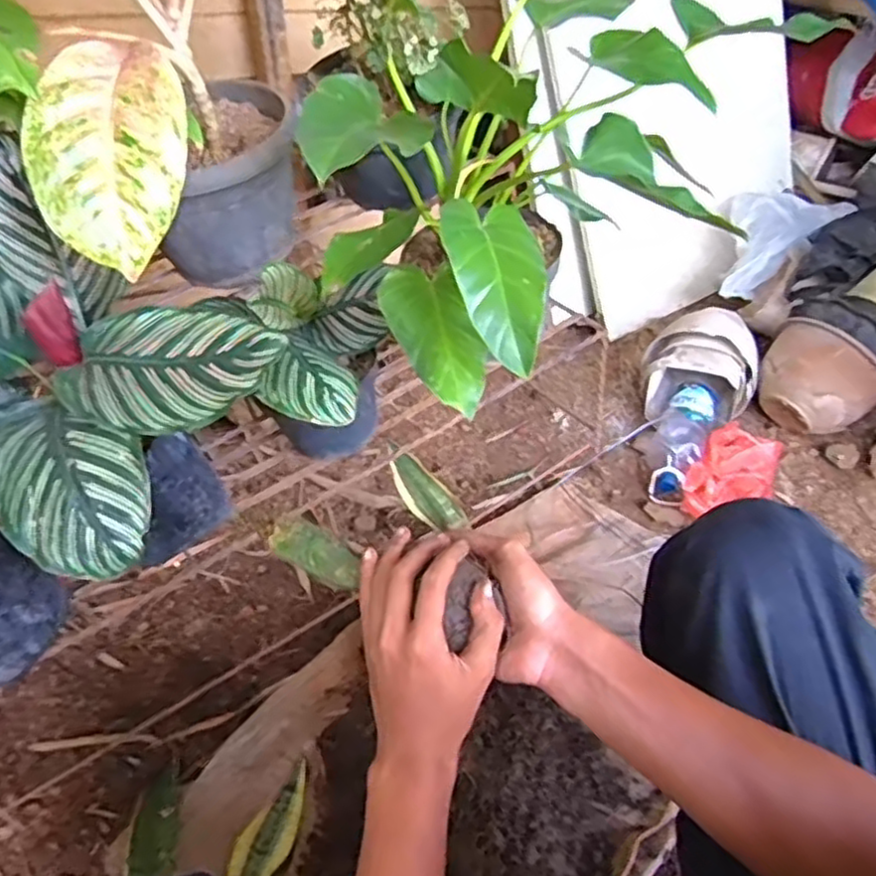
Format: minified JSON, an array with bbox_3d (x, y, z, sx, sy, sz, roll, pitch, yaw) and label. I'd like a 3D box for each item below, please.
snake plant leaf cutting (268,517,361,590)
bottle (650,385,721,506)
[{"bbox_3d":[-0.095,0.084,0.539,0.076,0.007,0.034,20,86,26],"label":"snake plant leaf cutting"},{"bbox_3d":[0.415,0.009,1.222,0.094,0.062,0.232,13,62,23],"label":"bottle"}]

